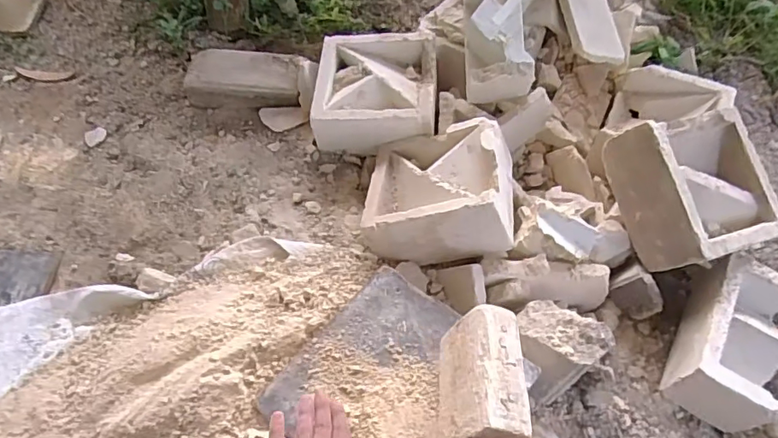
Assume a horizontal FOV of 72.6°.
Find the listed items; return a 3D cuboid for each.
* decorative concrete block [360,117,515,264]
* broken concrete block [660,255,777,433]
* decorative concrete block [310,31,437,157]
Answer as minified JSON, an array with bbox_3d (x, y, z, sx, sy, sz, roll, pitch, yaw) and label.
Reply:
[{"bbox_3d":[0.078,-0.043,0.814,0.207,0.104,0.220,-13,43,22],"label":"decorative concrete block"},{"bbox_3d":[0.457,0.156,0.700,0.103,0.090,0.196,27,57,15],"label":"broken concrete block"},{"bbox_3d":[-0.023,-0.222,0.919,0.207,0.093,0.216,2,56,-1],"label":"decorative concrete block"}]

